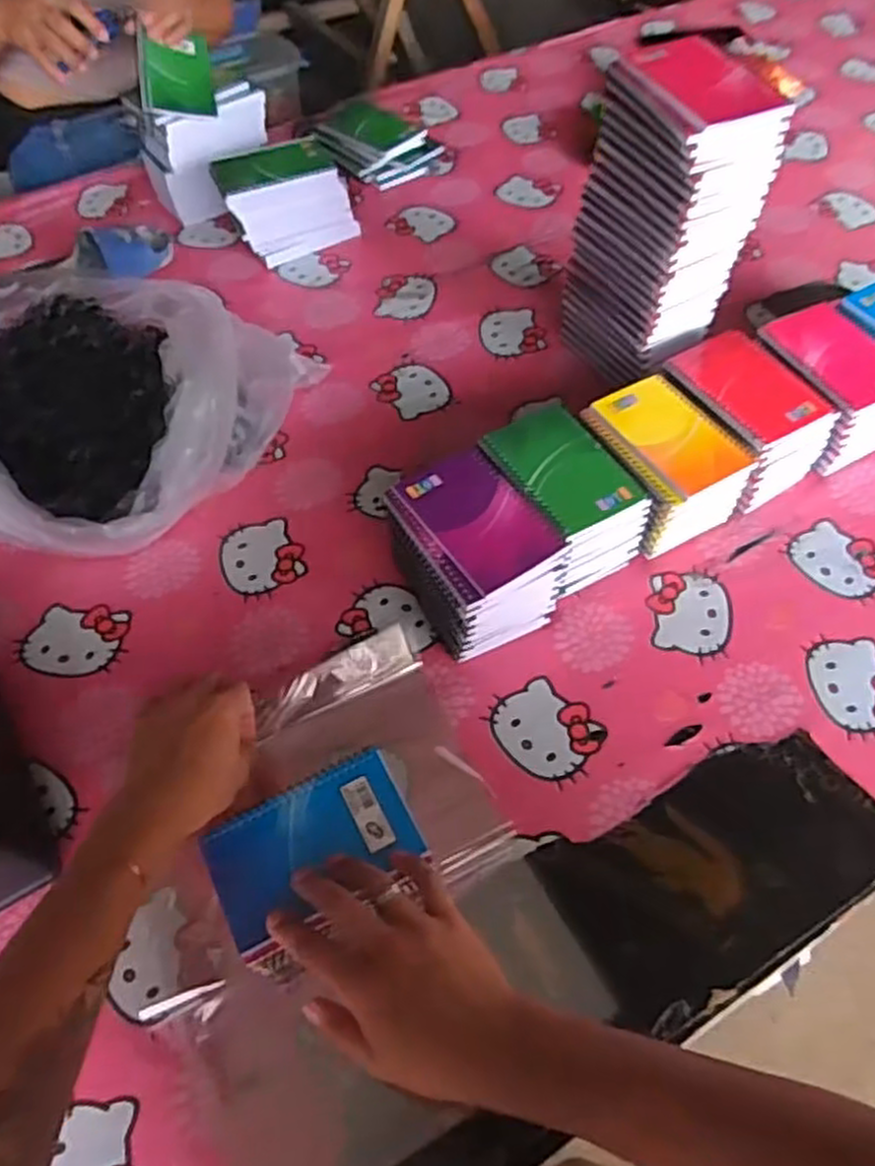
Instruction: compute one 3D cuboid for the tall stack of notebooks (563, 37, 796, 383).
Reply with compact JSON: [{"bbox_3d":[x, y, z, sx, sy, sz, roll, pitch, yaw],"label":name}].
[{"bbox_3d":[0.214,-0.322,0.743,0.105,0.290,0.138,-23,59,-14],"label":"tall stack of notebooks"}]

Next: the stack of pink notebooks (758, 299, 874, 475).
[{"bbox_3d":[0.384,-0.193,0.769,0.103,0.094,0.134,-26,58,-15],"label":"stack of pink notebooks"}]

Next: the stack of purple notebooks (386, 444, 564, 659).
[{"bbox_3d":[0.027,-0.023,0.657,0.105,0.097,0.137,-30,60,-17],"label":"stack of purple notebooks"}]

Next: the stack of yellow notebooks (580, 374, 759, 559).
[{"bbox_3d":[0.203,-0.107,0.723,0.108,0.086,0.142,-30,60,-17],"label":"stack of yellow notebooks"}]

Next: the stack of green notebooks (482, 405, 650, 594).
[{"bbox_3d":[0.111,-0.074,0.695,0.098,0.090,0.145,-26,59,-15],"label":"stack of green notebooks"}]

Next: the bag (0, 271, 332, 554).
[{"bbox_3d":[-0.353,-0.180,0.762,0.347,0.118,0.307,23,60,15],"label":"bag"}]

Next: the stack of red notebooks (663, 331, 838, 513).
[{"bbox_3d":[0.285,-0.162,0.750,0.101,0.093,0.157,-27,59,-16],"label":"stack of red notebooks"}]

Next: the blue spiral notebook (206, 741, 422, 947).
[{"bbox_3d":[-0.082,0.170,0.520,0.132,0.015,0.086,-21,57,-12],"label":"blue spiral notebook"}]

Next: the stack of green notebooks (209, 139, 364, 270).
[{"bbox_3d":[-0.181,-0.463,0.952,0.153,0.108,0.081,-17,57,-9],"label":"stack of green notebooks"}]

